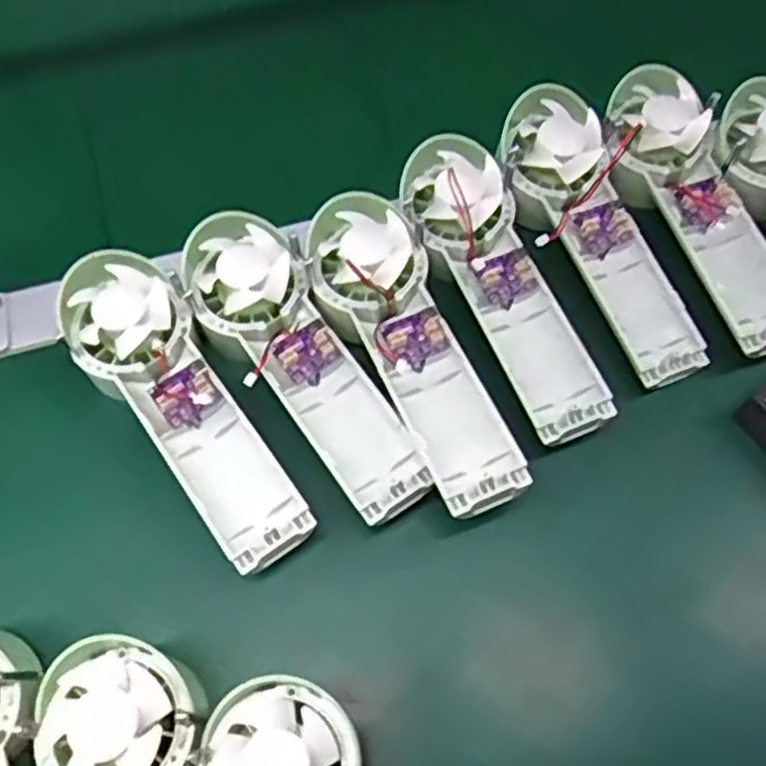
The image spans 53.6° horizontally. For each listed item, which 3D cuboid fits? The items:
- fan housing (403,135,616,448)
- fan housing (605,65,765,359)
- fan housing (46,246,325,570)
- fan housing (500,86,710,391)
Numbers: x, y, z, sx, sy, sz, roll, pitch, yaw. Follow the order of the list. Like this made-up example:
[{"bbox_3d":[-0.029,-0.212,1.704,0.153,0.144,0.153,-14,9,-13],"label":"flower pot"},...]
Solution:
[{"bbox_3d":[0.065,-0.052,0.397,0.054,0.043,0.172,-22,65,-10],"label":"fan housing"},{"bbox_3d":[0.180,-0.099,0.420,0.057,0.035,0.174,-20,65,-9],"label":"fan housing"},{"bbox_3d":[-0.099,0.012,0.368,0.057,0.033,0.171,-32,67,-14],"label":"fan housing"},{"bbox_3d":[0.121,-0.081,0.419,0.054,0.027,0.174,-25,84,-11],"label":"fan housing"}]

